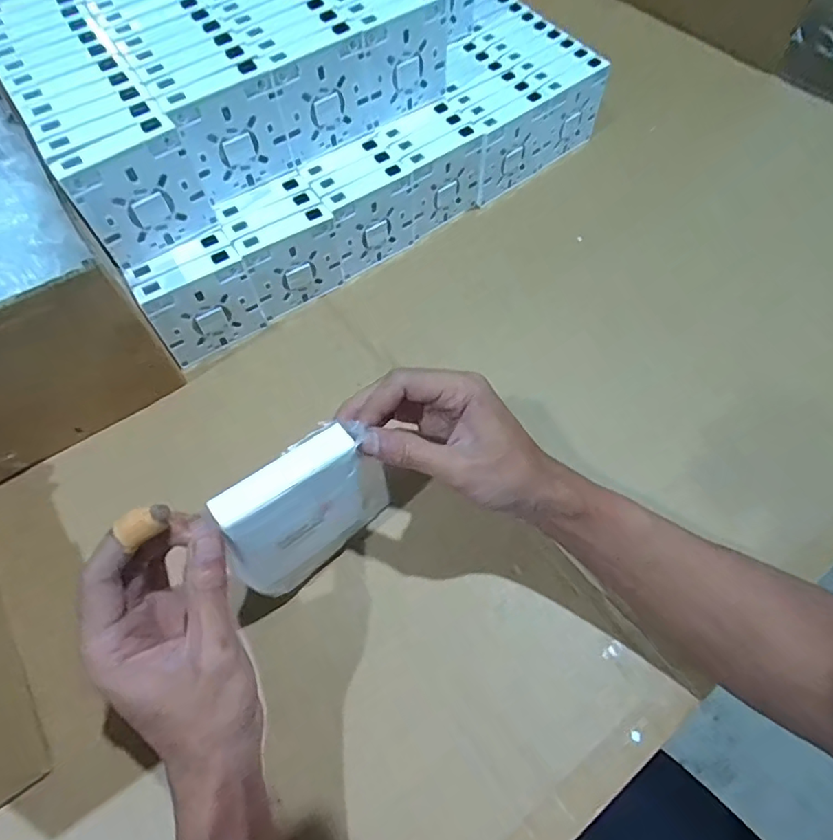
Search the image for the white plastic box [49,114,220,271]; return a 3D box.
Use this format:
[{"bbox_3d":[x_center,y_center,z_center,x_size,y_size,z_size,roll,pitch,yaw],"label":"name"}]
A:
[{"bbox_3d":[-0.204,-0.165,0.405,0.084,0.091,0.017,-35,64,-15],"label":"white plastic box"}]

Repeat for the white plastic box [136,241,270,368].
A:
[{"bbox_3d":[-0.182,-0.095,0.467,0.086,0.089,0.020,-30,64,-13],"label":"white plastic box"}]

